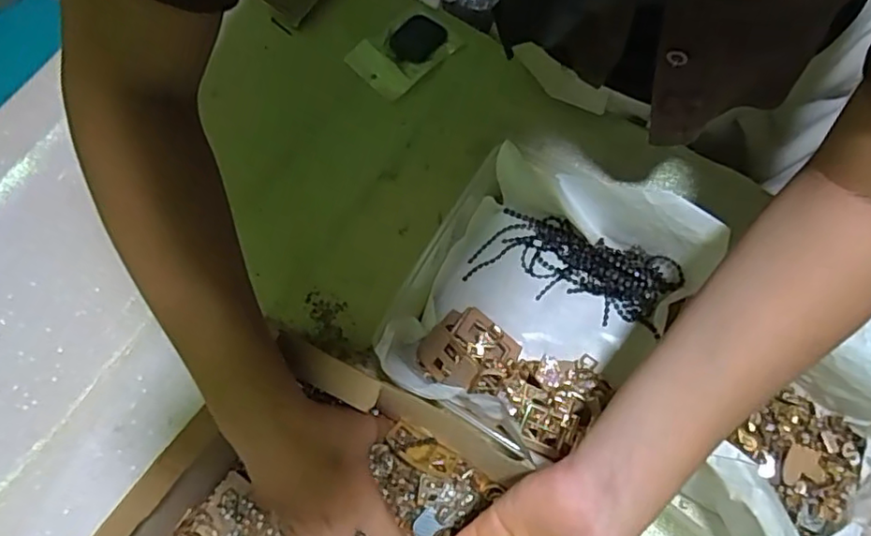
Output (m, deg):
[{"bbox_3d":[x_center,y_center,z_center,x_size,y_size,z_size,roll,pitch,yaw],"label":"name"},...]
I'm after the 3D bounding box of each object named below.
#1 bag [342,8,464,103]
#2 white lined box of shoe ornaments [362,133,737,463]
[{"bbox_3d":[-0.030,-0.204,0.566,0.092,0.008,0.067,-42,75,-12],"label":"bag"},{"bbox_3d":[0.076,0.028,0.450,0.186,0.078,0.210,34,75,12],"label":"white lined box of shoe ornaments"}]

